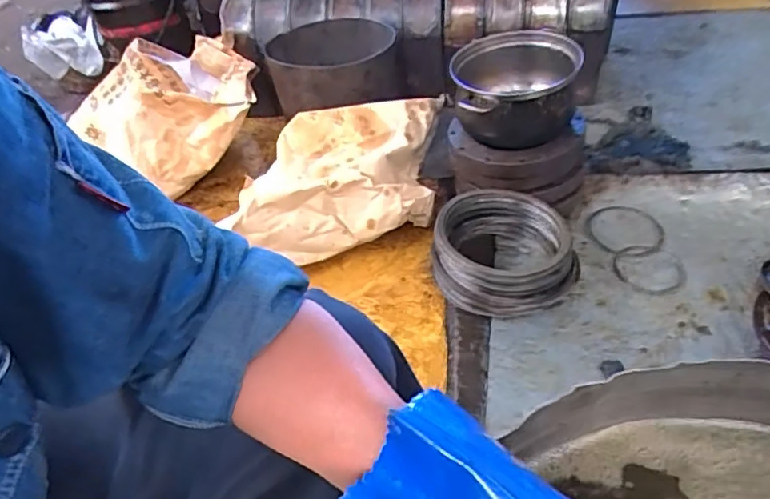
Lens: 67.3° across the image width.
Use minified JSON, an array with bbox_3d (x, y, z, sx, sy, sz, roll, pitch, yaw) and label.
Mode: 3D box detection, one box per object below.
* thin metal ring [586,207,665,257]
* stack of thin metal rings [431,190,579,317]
[{"bbox_3d":[0.451,-0.038,1.085,0.136,0.013,0.150,5,44,13],"label":"thin metal ring"},{"bbox_3d":[0.197,0.009,0.969,0.232,0.105,0.213,20,50,27],"label":"stack of thin metal rings"}]

